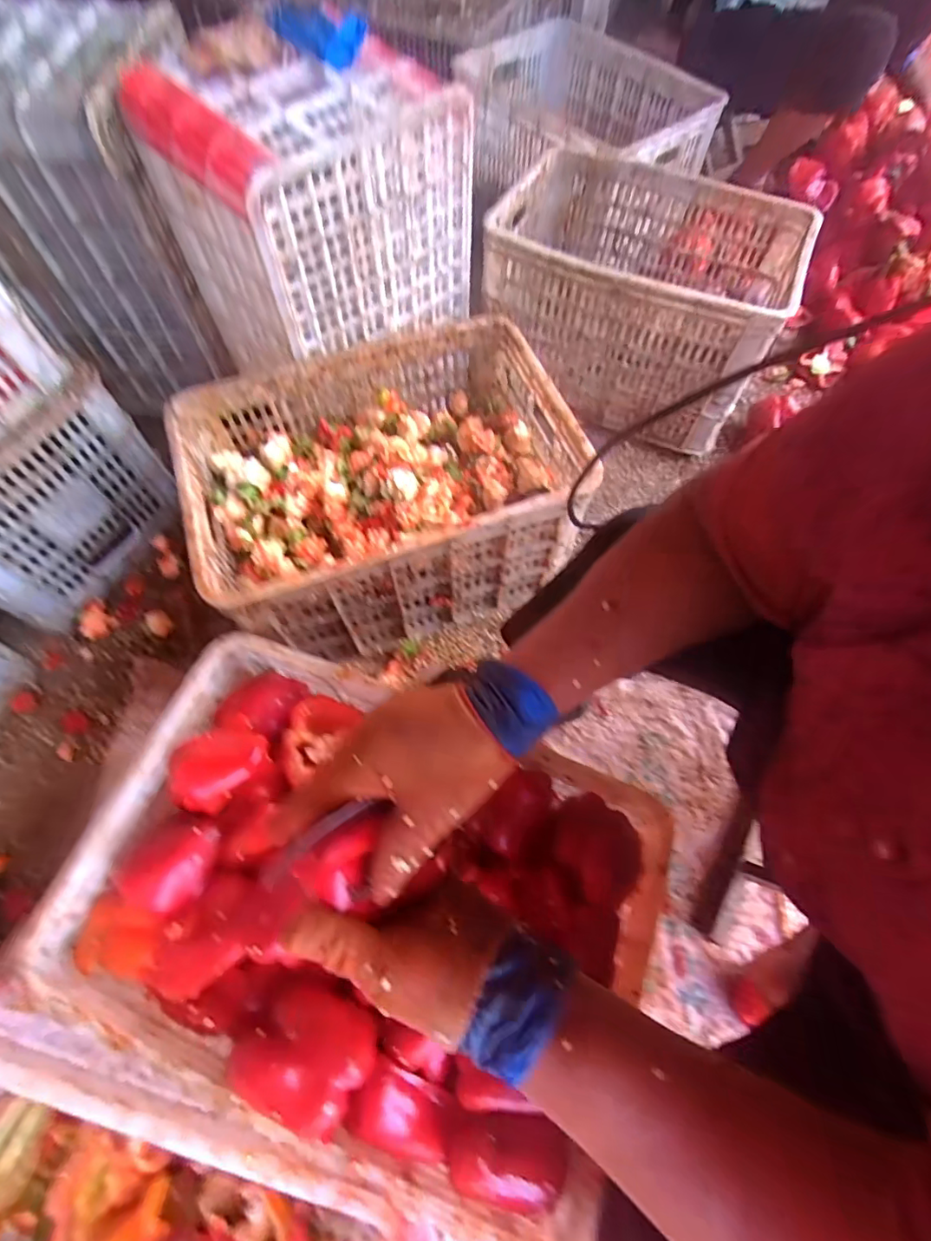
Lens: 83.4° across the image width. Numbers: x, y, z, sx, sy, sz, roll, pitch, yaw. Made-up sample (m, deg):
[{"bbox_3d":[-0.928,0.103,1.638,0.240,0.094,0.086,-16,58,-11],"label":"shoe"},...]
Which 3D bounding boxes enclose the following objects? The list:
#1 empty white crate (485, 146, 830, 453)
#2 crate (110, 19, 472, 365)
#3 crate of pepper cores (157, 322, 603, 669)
[{"bbox_3d":[0.321,-0.629,0.990,0.492,0.269,0.384,23,67,10],"label":"empty white crate"},{"bbox_3d":[-0.214,-0.603,0.768,0.345,0.283,0.282,-41,72,-17],"label":"crate"},{"bbox_3d":[-0.126,-0.201,0.822,0.513,0.265,0.403,-22,67,-9],"label":"crate of pepper cores"}]

